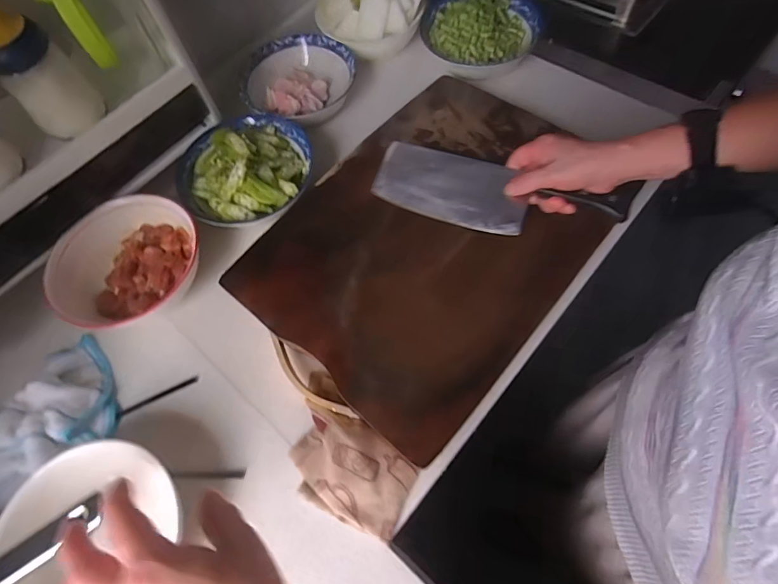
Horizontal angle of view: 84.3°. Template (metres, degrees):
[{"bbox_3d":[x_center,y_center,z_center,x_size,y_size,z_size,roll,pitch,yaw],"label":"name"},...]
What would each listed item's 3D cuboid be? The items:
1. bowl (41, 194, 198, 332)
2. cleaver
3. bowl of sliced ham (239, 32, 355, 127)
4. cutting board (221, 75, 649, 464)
[{"bbox_3d":[-0.311,-0.034,0.510,0.151,0.053,0.161,-2,65,4],"label":"bowl"},{"bbox_3d":[0.122,-0.113,0.484,0.278,0.030,0.088,13,65,12],"label":"cleaver"},{"bbox_3d":[-0.134,-0.313,0.646,0.162,0.040,0.175,-2,65,4],"label":"bowl of sliced ham"},{"bbox_3d":[0.058,-0.080,0.499,0.310,0.032,0.426,38,71,18],"label":"cutting board"}]

